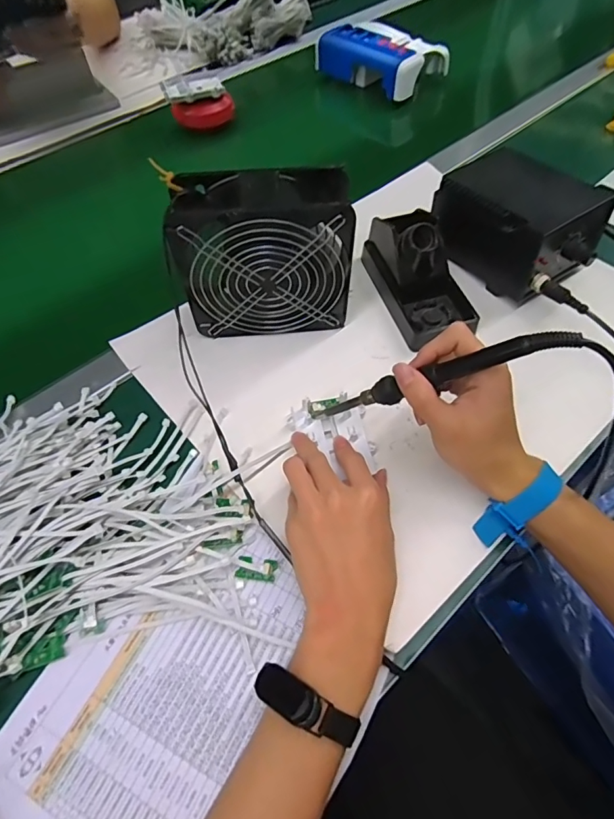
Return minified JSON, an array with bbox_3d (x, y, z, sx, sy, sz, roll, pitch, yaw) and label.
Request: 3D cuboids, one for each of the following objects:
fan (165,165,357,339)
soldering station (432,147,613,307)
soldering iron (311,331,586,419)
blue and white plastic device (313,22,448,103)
[{"bbox_3d":[-0.039,-0.135,0.440,0.153,0.153,0.063,-7,57,-3],"label":"fan"},{"bbox_3d":[0.229,-0.203,0.513,0.126,0.088,0.163,-37,63,-20],"label":"soldering station"},{"bbox_3d":[0.086,-0.020,0.347,0.213,0.026,0.021,-21,46,41],"label":"soldering iron"},{"bbox_3d":[0.125,-0.582,0.775,0.175,0.055,0.130,36,65,22],"label":"blue and white plastic device"}]

